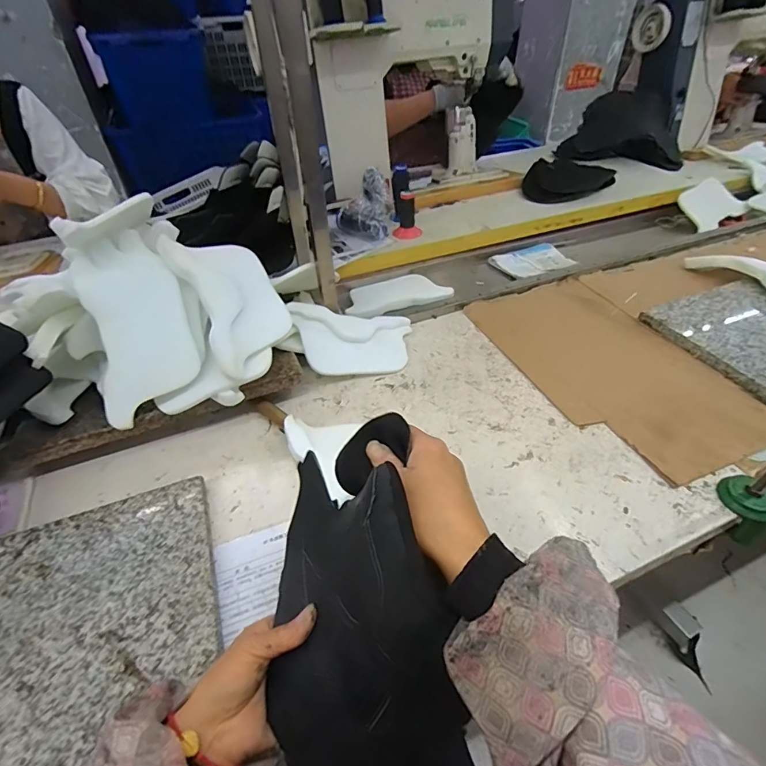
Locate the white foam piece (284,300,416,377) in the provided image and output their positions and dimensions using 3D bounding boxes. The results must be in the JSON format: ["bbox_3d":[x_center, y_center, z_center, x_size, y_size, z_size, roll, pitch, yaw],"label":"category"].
[{"bbox_3d":[-0.048,-0.074,0.739,0.212,0.025,0.128,5,65,-18],"label":"white foam piece"}]

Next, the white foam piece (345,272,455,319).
[{"bbox_3d":[0.023,-0.189,0.911,0.226,0.019,0.119,-19,44,-17],"label":"white foam piece"}]

